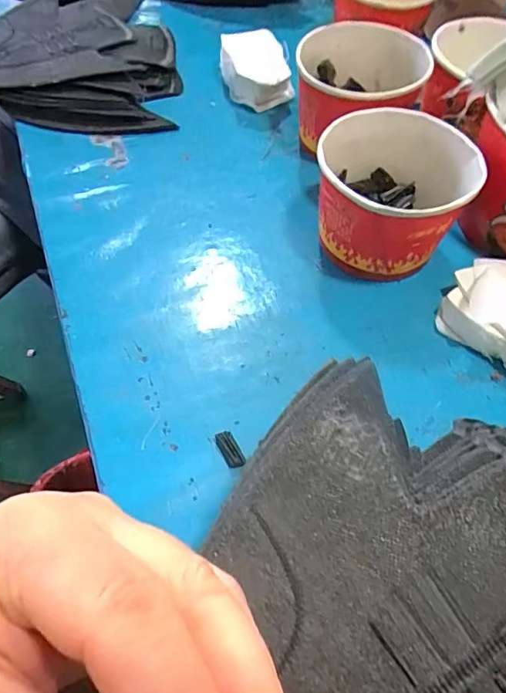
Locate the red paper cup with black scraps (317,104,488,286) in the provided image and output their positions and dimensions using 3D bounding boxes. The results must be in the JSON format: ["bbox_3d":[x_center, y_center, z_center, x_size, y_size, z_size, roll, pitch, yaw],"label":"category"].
[{"bbox_3d":[0.110,-0.115,0.398,0.110,0.084,0.112,1,57,-1],"label":"red paper cup with black scraps"}]

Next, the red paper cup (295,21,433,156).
[{"bbox_3d":[0.097,-0.240,0.479,0.110,0.084,0.101,1,57,-1],"label":"red paper cup"}]

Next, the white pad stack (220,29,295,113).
[{"bbox_3d":[0.000,-0.300,0.537,0.064,0.036,0.087,-13,59,-10],"label":"white pad stack"}]

